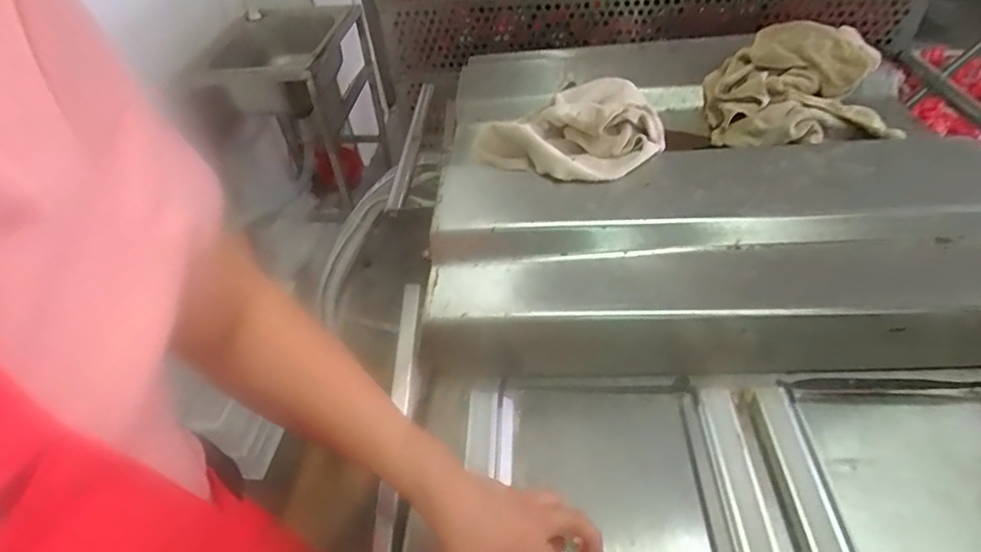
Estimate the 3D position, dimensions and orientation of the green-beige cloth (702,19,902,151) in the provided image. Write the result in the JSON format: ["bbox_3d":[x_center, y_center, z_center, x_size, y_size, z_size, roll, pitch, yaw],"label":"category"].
[{"bbox_3d":[0.417,-0.259,0.739,0.223,0.107,0.210,11,44,18],"label":"green-beige cloth"}]

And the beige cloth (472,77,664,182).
[{"bbox_3d":[0.106,-0.196,0.735,0.230,0.089,0.163,22,48,28],"label":"beige cloth"}]

